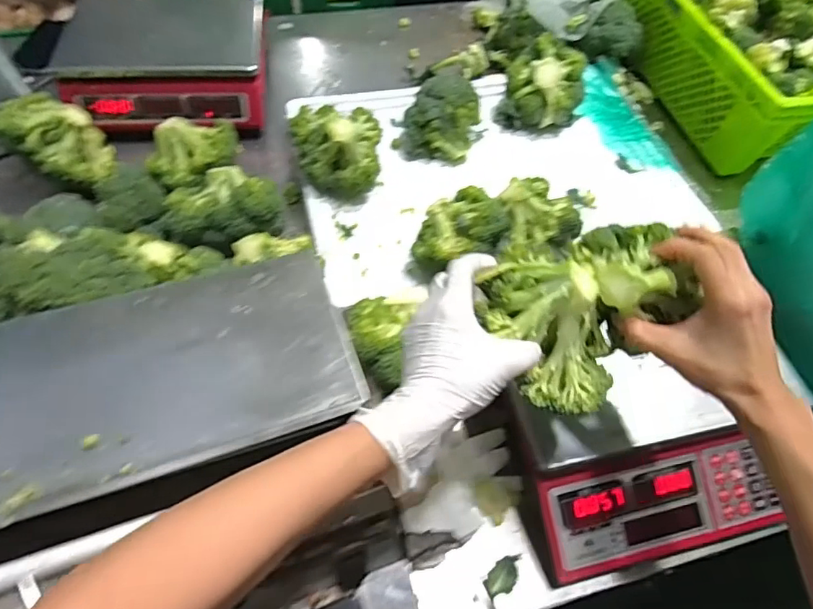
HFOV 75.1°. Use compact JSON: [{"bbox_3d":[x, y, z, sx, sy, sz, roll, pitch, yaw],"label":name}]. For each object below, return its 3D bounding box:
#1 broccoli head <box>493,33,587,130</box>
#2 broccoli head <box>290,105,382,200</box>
[{"bbox_3d":[0.218,-0.346,0.841,0.123,0.106,0.095,18,57,8],"label":"broccoli head"},{"bbox_3d":[-0.098,-0.224,0.741,0.121,0.096,0.121,2,56,-3],"label":"broccoli head"}]

